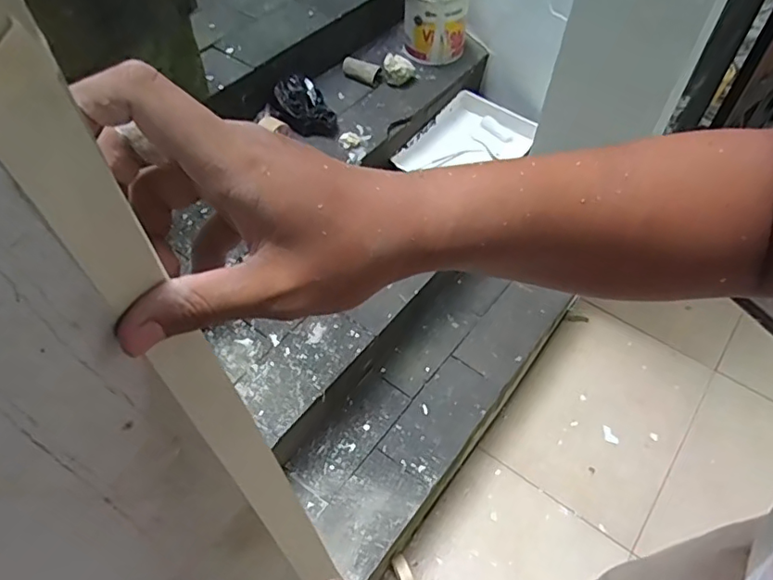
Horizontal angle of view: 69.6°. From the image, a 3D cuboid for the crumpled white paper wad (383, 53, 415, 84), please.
[{"bbox_3d":[0.036,-0.616,1.564,0.088,0.064,0.064,0,53,0],"label":"crumpled white paper wad"}]

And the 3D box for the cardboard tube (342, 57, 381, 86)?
[{"bbox_3d":[-0.073,-0.622,1.577,0.111,0.053,0.056,25,57,18],"label":"cardboard tube"}]

